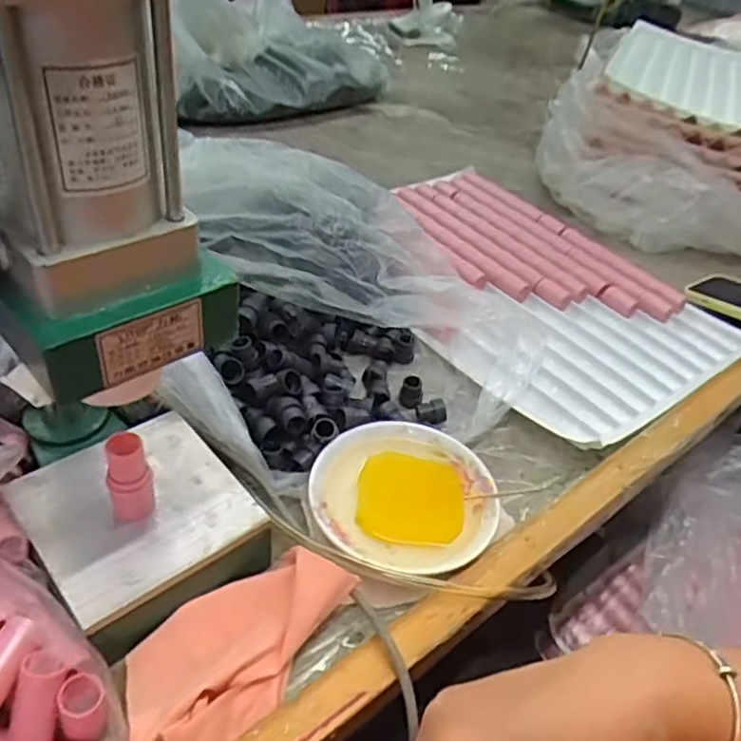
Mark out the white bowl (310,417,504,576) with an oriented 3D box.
[{"bbox_3d":[0.024,0.095,0.489,0.131,0.036,0.122,5,41,-5],"label":"white bowl"}]

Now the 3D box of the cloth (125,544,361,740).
[{"bbox_3d":[-0.082,0.157,0.383,0.149,0.031,0.079,-27,52,-35],"label":"cloth"}]

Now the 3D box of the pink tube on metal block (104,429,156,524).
[{"bbox_3d":[-0.144,0.067,0.400,0.025,0.062,0.023,5,41,-5],"label":"pink tube on metal block"}]

